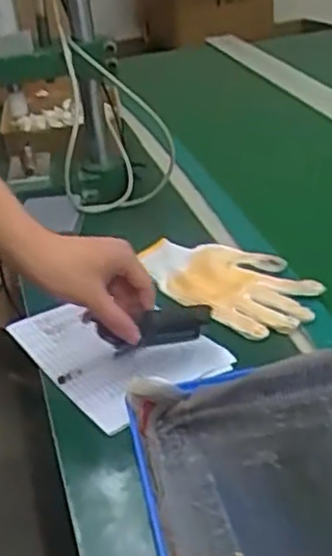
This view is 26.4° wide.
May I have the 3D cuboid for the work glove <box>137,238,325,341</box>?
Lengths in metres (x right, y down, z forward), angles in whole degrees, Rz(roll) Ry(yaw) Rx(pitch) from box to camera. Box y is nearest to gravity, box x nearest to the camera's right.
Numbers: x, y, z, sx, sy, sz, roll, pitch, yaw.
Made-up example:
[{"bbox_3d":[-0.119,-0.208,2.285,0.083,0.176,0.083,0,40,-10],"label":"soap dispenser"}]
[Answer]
[{"bbox_3d":[0.064,0.003,0.781,0.205,0.016,0.121,15,36,29],"label":"work glove"}]

